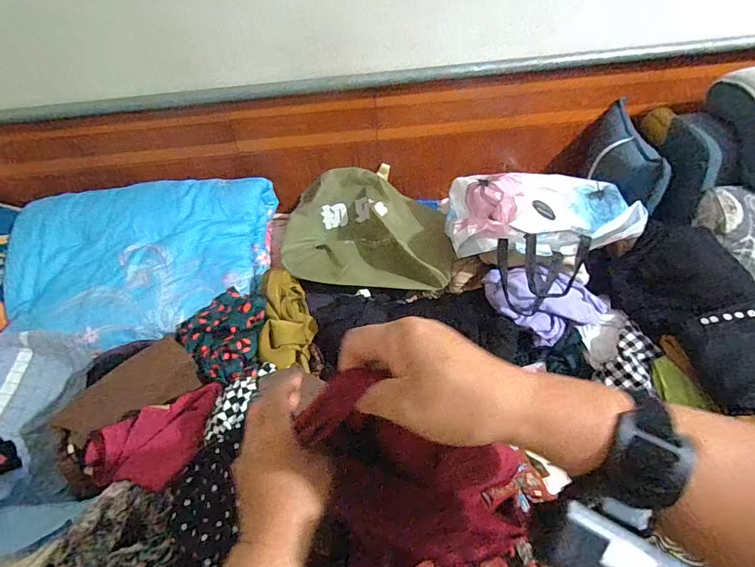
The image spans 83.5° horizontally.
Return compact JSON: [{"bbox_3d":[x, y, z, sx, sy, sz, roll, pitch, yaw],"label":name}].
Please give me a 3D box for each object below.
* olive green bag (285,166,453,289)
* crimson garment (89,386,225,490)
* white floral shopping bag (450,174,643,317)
[{"bbox_3d":[-0.033,-0.148,1.204,0.484,0.131,0.379,3,48,7],"label":"olive green bag"},{"bbox_3d":[-0.389,0.286,0.780,0.247,0.067,0.181,-36,55,-26],"label":"crimson garment"},{"bbox_3d":[0.393,-0.126,1.031,0.433,0.117,0.376,2,47,6],"label":"white floral shopping bag"}]

